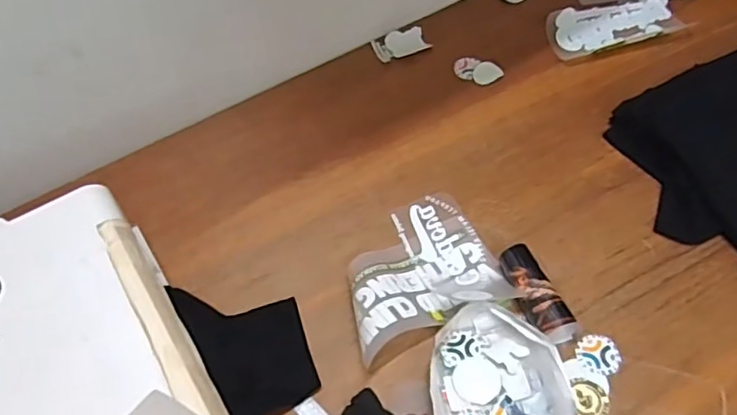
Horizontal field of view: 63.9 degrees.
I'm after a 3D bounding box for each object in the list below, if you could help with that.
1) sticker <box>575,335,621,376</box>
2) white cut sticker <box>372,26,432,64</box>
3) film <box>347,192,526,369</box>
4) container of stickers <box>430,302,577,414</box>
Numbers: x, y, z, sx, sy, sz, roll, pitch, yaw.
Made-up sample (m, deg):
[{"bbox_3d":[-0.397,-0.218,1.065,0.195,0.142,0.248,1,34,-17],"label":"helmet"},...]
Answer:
[{"bbox_3d":[0.300,0.193,0.773,0.052,0.008,0.054,-2,56,2],"label":"sticker"},{"bbox_3d":[0.061,-0.314,1.131,0.101,0.005,0.060,-21,70,-9],"label":"white cut sticker"},{"bbox_3d":[0.060,0.076,0.829,0.226,0.063,0.212,-22,57,-11],"label":"film"},{"bbox_3d":[0.160,0.221,0.736,0.159,0.045,0.194,-7,56,-1],"label":"container of stickers"}]

